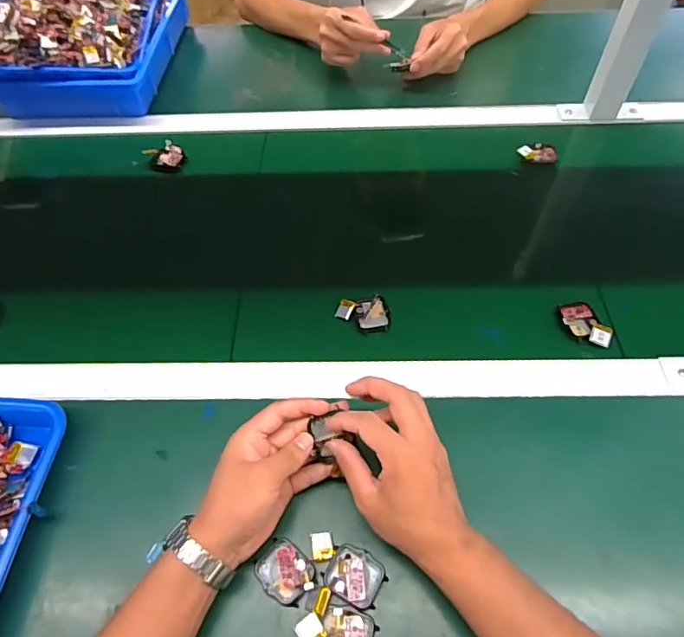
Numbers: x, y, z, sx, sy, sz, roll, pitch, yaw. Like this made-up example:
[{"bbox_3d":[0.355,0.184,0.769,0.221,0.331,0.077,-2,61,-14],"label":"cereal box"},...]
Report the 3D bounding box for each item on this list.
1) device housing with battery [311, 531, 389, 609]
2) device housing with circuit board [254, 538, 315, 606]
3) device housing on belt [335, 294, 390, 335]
[{"bbox_3d":[0.002,0.206,0.415,0.067,0.012,0.039,24,60,17],"label":"device housing with battery"},{"bbox_3d":[-0.048,0.208,0.413,0.039,0.015,0.050,-40,63,-22],"label":"device housing with circuit board"},{"bbox_3d":[0.024,-0.005,0.553,0.057,0.013,0.044,-2,56,1],"label":"device housing on belt"}]

